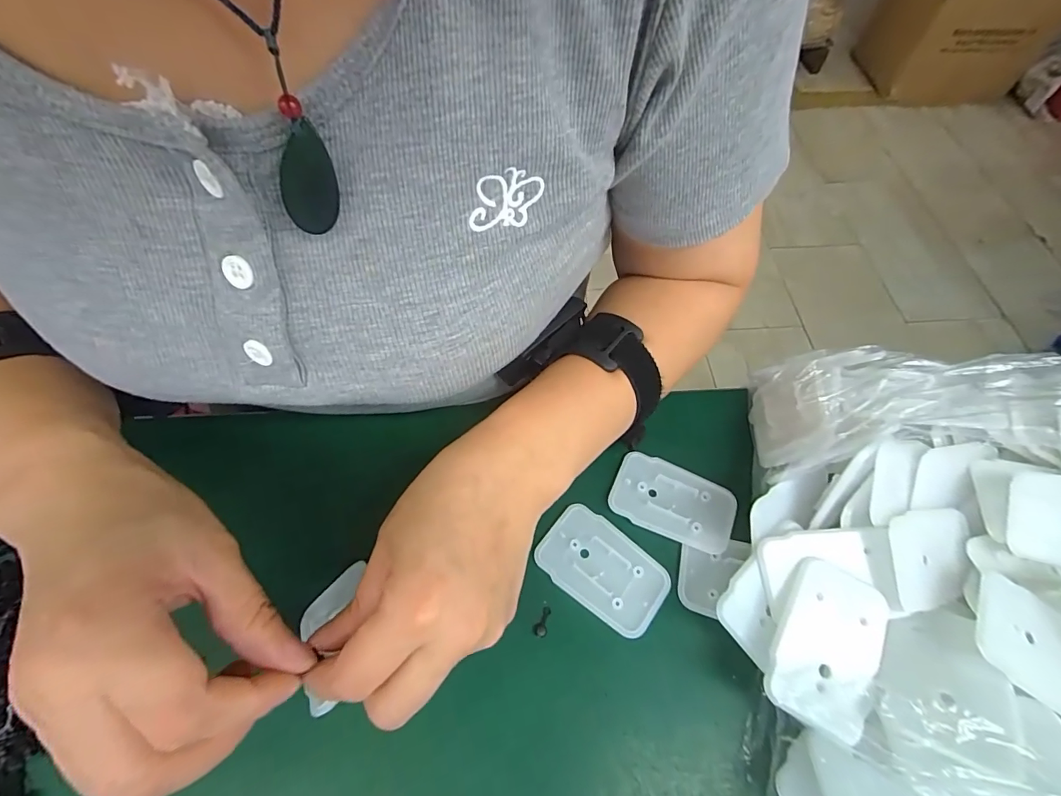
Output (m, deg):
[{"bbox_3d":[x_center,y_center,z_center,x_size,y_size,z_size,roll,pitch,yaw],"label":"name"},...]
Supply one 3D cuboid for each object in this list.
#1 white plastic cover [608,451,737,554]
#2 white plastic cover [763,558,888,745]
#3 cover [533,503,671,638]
[{"bbox_3d":[0.084,0.060,0.268,0.068,0.006,0.044,22,62,10],"label":"white plastic cover"},{"bbox_3d":[0.133,0.108,0.202,0.039,0.005,0.068,31,64,15],"label":"white plastic cover"},{"bbox_3d":[0.040,0.093,0.250,0.069,0.004,0.044,36,66,17],"label":"cover"}]

